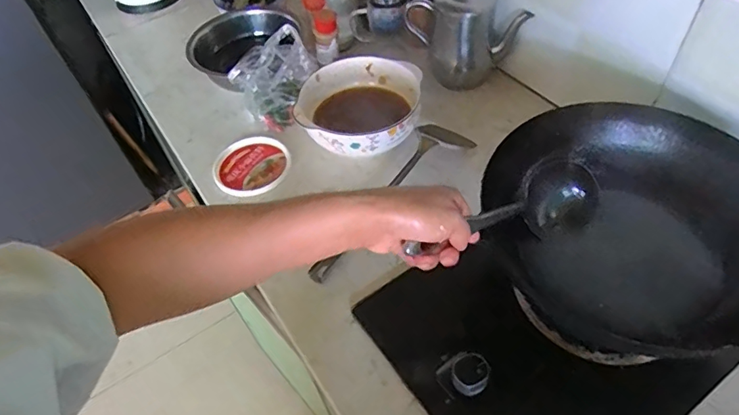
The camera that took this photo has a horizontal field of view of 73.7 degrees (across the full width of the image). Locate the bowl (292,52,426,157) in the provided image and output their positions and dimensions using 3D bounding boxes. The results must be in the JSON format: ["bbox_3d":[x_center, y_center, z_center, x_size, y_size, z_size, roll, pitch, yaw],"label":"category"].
[{"bbox_3d":[-0.014,-0.153,0.829,0.190,0.098,0.201,-3,51,4],"label":"bowl"}]

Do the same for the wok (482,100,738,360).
[{"bbox_3d":[0.303,0.025,0.567,0.256,0.139,0.306,-35,56,-21],"label":"wok"}]

